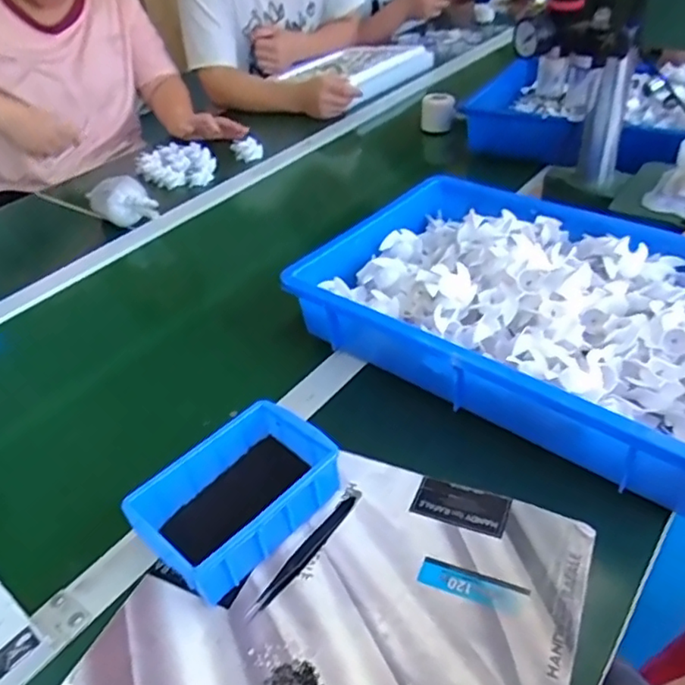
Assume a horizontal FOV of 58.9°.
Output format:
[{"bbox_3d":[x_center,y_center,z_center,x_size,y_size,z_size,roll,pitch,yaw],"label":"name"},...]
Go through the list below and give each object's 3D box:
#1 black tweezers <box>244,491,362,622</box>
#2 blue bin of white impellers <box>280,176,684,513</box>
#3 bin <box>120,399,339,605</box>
[{"bbox_3d":[-0.026,0.154,0.456,0.015,0.013,0.122,21,46,29],"label":"black tweezers"},{"bbox_3d":[0.188,-0.036,0.598,0.422,0.085,0.286,26,49,33],"label":"blue bin of white impellers"},{"bbox_3d":[-0.080,0.118,0.463,0.091,0.052,0.140,28,50,35],"label":"bin"}]

